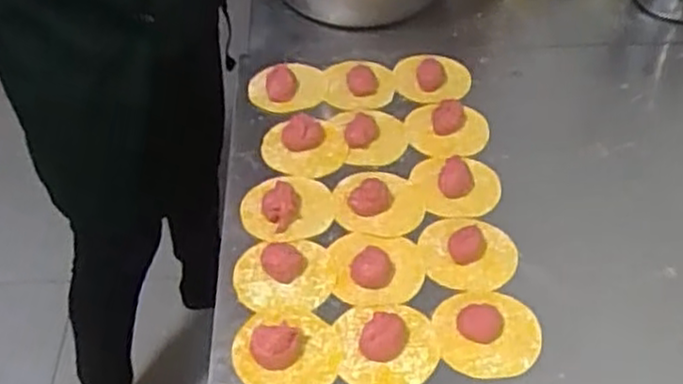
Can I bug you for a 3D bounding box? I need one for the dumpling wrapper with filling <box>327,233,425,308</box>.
[{"bbox_3d":[0.032,0.063,0.635,0.081,0.017,0.075,7,47,5],"label":"dumpling wrapper with filling"}]

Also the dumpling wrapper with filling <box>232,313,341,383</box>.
[{"bbox_3d":[-0.044,0.122,0.570,0.082,0.028,0.076,0,47,0],"label":"dumpling wrapper with filling"}]

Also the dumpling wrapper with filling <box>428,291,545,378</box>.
[{"bbox_3d":[0.120,0.113,0.592,0.083,0.014,0.076,0,47,0],"label":"dumpling wrapper with filling"}]

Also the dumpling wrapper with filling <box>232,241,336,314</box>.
[{"bbox_3d":[-0.050,0.069,0.627,0.085,0.028,0.072,-2,47,-2],"label":"dumpling wrapper with filling"}]

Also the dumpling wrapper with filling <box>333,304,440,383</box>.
[{"bbox_3d":[0.038,0.117,0.580,0.080,0.021,0.077,0,47,0],"label":"dumpling wrapper with filling"}]

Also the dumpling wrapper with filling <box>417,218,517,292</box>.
[{"bbox_3d":[0.113,0.053,0.644,0.085,0.011,0.074,9,47,7],"label":"dumpling wrapper with filling"}]

